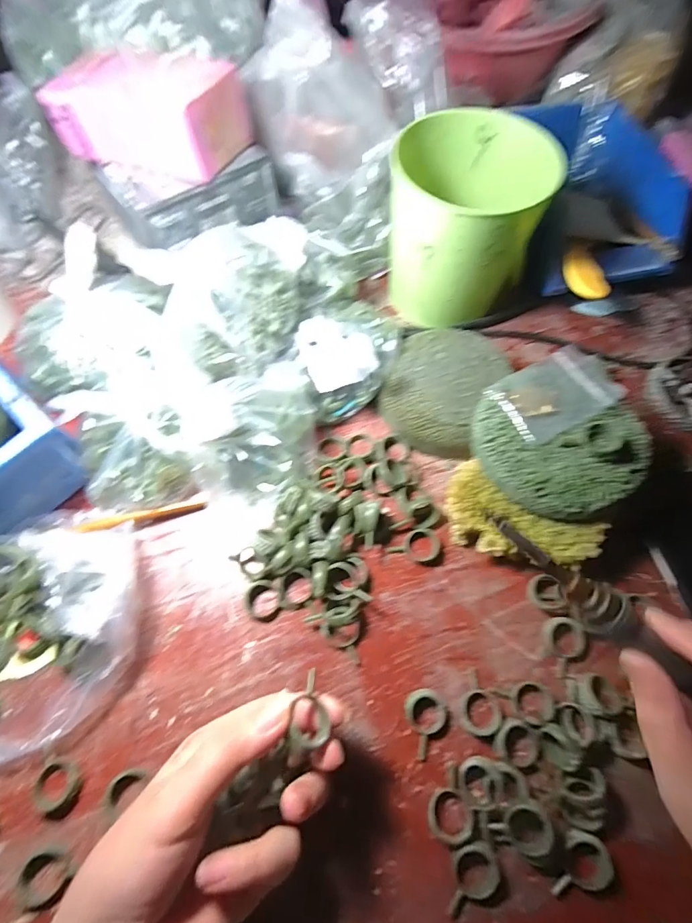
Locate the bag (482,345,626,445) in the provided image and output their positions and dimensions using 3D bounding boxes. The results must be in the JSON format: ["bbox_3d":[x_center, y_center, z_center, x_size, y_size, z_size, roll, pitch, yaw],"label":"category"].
[{"bbox_3d":[0.136,-0.046,0.269,0.073,0.012,0.051,-26,69,-10],"label":"bag"}]

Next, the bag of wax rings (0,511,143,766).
[{"bbox_3d":[-0.203,0.106,0.246,0.164,0.047,0.120,-35,71,-14],"label":"bag of wax rings"}]

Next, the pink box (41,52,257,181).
[{"bbox_3d":[-0.148,-0.265,0.311,0.127,0.051,0.066,18,68,8],"label":"pink box"}]

